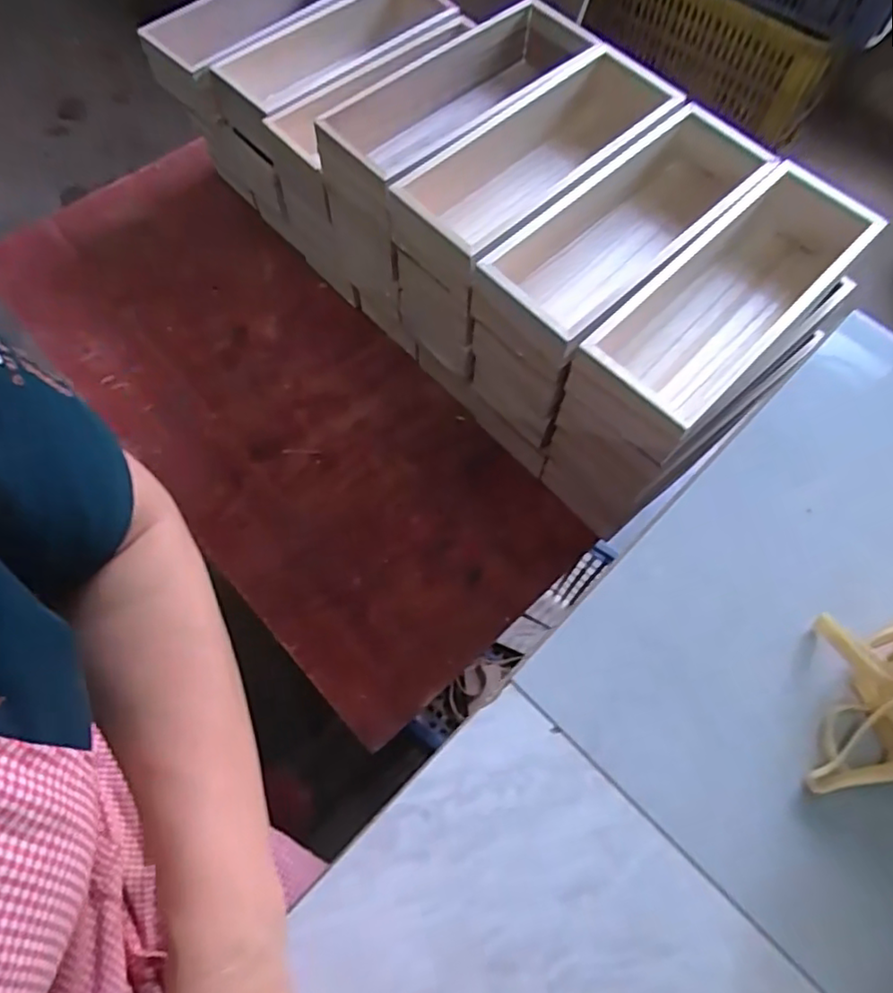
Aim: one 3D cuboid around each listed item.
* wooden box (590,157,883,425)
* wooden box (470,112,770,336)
[{"bbox_3d":[0.233,-0.158,0.517,0.099,0.073,0.300,43,72,16],"label":"wooden box"},{"bbox_3d":[0.175,-0.245,0.555,0.327,0.066,0.099,-42,73,-17],"label":"wooden box"}]

